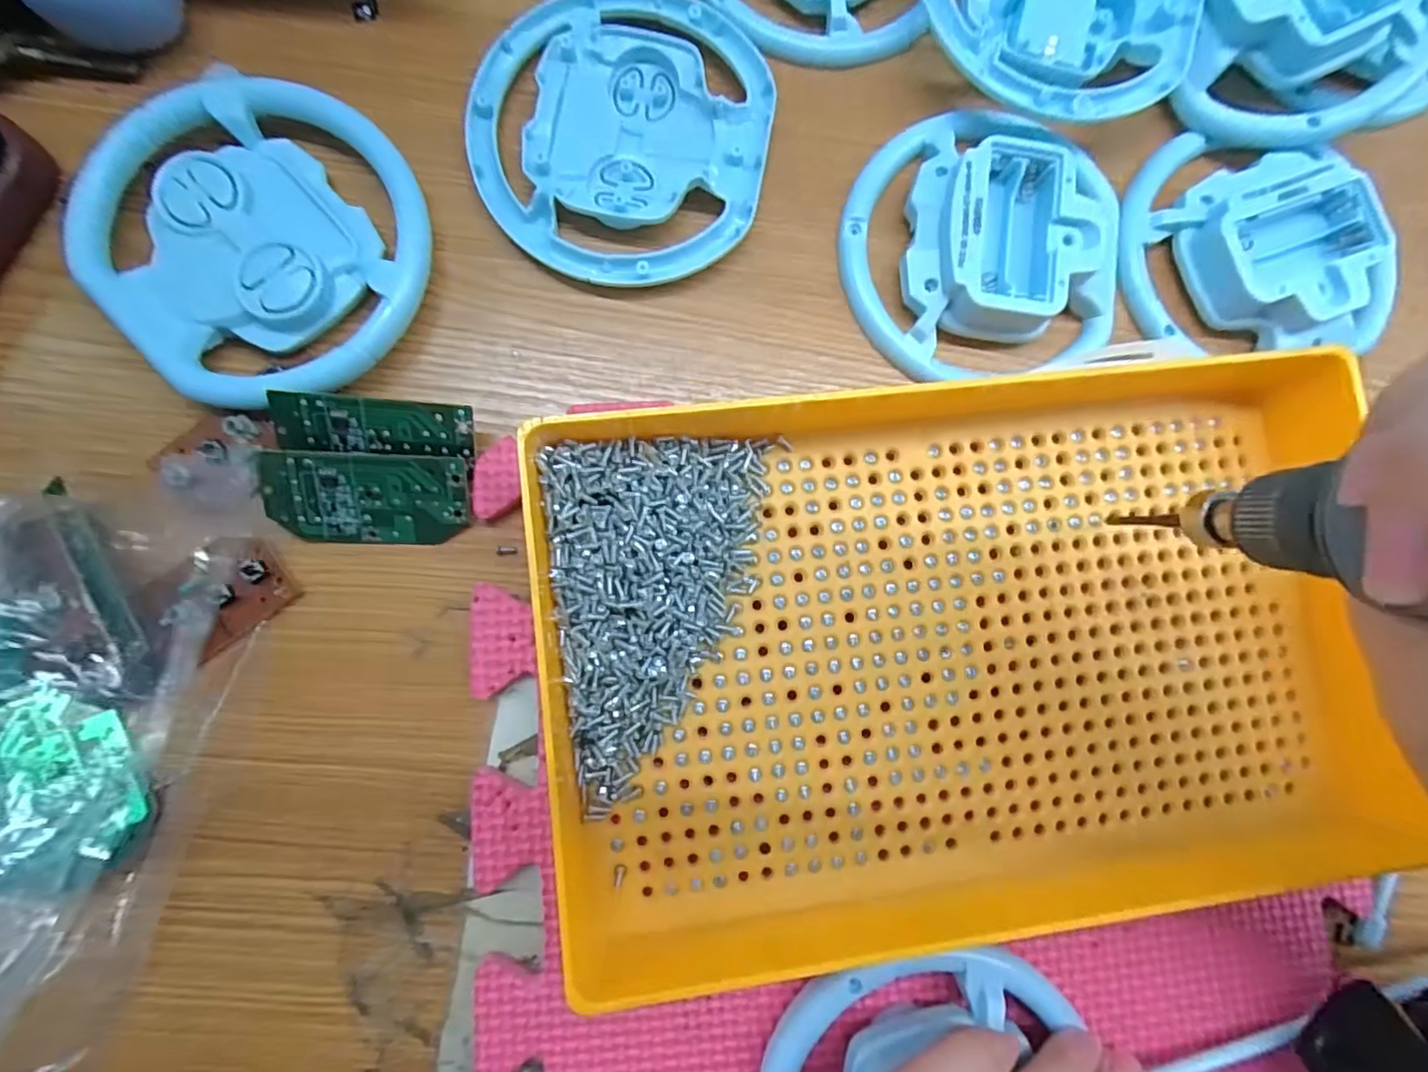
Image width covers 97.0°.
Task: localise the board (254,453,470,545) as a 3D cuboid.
[{"bbox_3d":[-0.108,-0.011,0.198,0.058,0.004,0.028,2,112,-10],"label":"board"}]

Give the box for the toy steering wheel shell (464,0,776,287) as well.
[{"bbox_3d":[-0.033,-0.138,0.216,0.100,0.011,0.103,11,85,-3],"label":"toy steering wheel shell"}]

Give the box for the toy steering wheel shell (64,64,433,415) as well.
[{"bbox_3d":[-0.149,-0.102,0.202,0.095,0.014,0.120,-42,90,-6],"label":"toy steering wheel shell"}]

